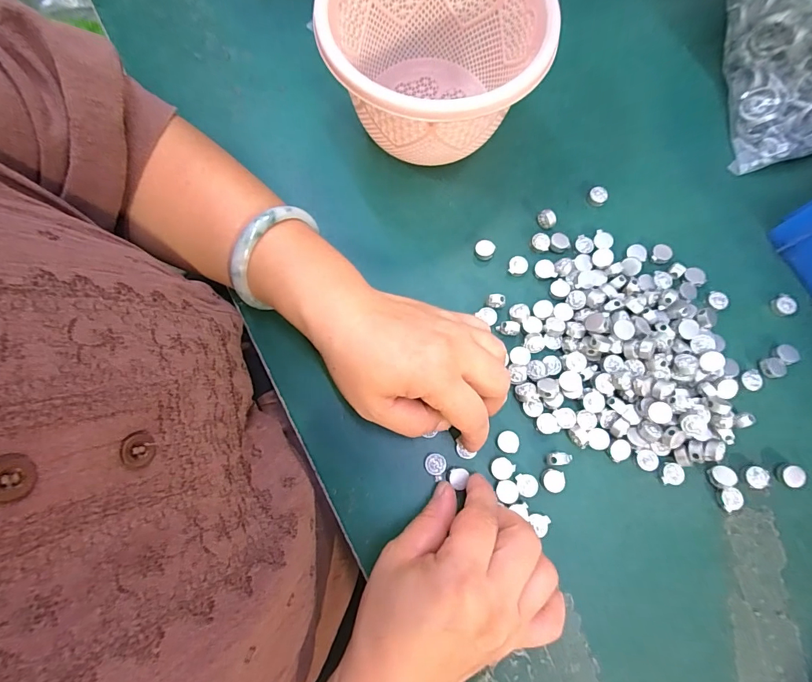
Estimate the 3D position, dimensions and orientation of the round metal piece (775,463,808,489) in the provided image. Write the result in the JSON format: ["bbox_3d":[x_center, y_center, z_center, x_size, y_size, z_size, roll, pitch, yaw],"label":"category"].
[{"bbox_3d":[0.250,0.088,0.263,0.013,0.009,0.015,2,76,0],"label":"round metal piece"}]

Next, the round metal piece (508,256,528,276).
[{"bbox_3d":[0.083,-0.055,0.299,0.013,0.006,0.013,0,76,0],"label":"round metal piece"}]

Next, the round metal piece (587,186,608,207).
[{"bbox_3d":[0.149,-0.112,0.315,0.014,0.009,0.014,0,76,0],"label":"round metal piece"}]

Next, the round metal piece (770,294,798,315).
[{"bbox_3d":[0.275,-0.026,0.295,0.011,0.010,0.015,-7,76,-2],"label":"round metal piece"}]

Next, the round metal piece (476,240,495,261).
[{"bbox_3d":[0.058,-0.068,0.302,0.014,0.007,0.014,0,76,0],"label":"round metal piece"}]

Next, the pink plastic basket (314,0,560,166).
[{"bbox_3d":[0.019,-0.189,0.289,0.137,0.090,0.141,-15,76,-4],"label":"pink plastic basket"}]

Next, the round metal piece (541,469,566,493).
[{"bbox_3d":[0.095,0.090,0.260,0.014,0.004,0.014,0,76,0],"label":"round metal piece"}]

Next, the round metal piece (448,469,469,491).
[{"bbox_3d":[0.033,0.088,0.259,0.012,0.004,0.012,0,76,0],"label":"round metal piece"}]

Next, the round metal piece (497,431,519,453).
[{"bbox_3d":[0.067,0.067,0.267,0.013,0.005,0.014,0,76,0],"label":"round metal piece"}]

